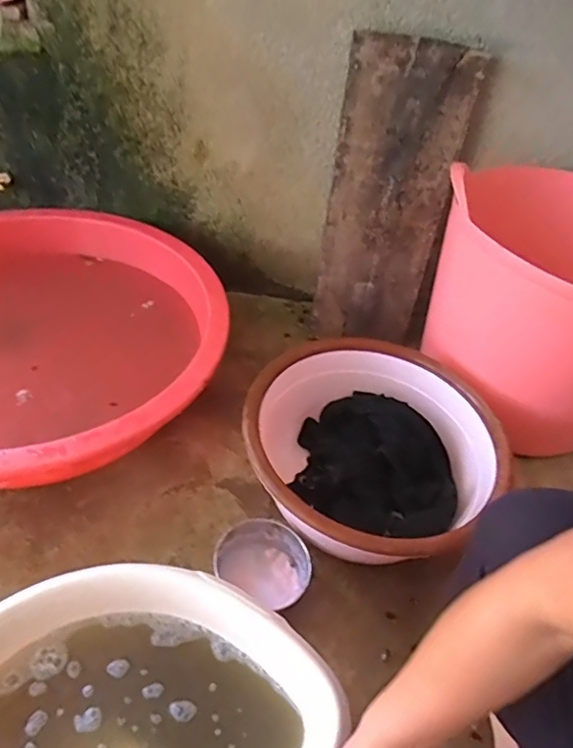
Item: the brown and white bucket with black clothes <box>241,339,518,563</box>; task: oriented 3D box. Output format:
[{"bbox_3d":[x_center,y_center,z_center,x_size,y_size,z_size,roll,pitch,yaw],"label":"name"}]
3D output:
[{"bbox_3d":[0.135,0.134,0.899,0.400,0.170,0.403,5,42,-5],"label":"brown and white bucket with black clothes"}]

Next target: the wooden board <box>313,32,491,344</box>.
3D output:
[{"bbox_3d":[0.208,-0.335,1.099,0.241,0.568,0.028,4,32,-6],"label":"wooden board"}]

